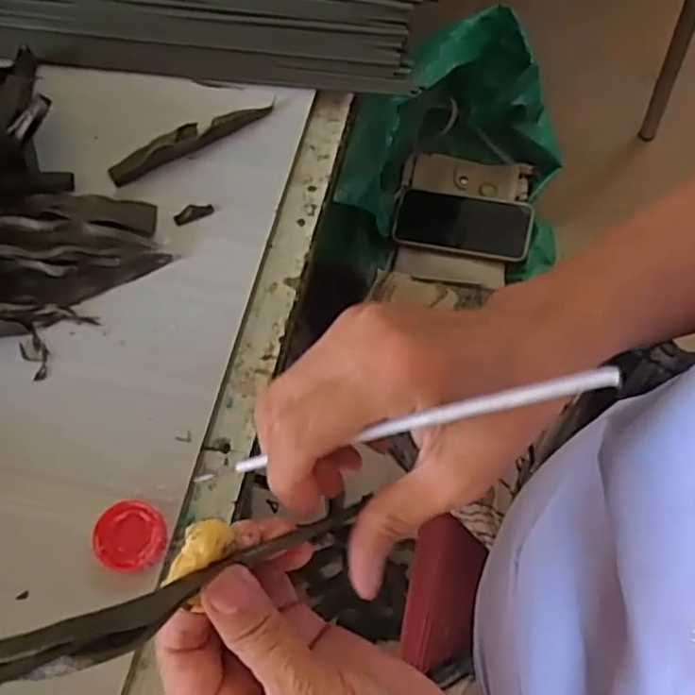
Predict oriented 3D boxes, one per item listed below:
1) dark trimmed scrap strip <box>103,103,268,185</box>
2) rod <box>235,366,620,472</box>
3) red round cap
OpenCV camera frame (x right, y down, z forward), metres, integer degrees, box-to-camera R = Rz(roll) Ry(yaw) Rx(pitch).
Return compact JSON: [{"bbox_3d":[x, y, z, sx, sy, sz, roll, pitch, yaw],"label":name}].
[{"bbox_3d":[-0.095,-0.127,0.407,0.103,0.014,0.021,-29,72,-10],"label":"dark trimmed scrap strip"},{"bbox_3d":[0.021,0.027,0.231,0.140,0.004,0.005,-17,65,25],"label":"rod"},{"bbox_3d":[-0.104,0.090,0.323,0.032,0.007,0.032,0,70,0],"label":"red round cap"}]

